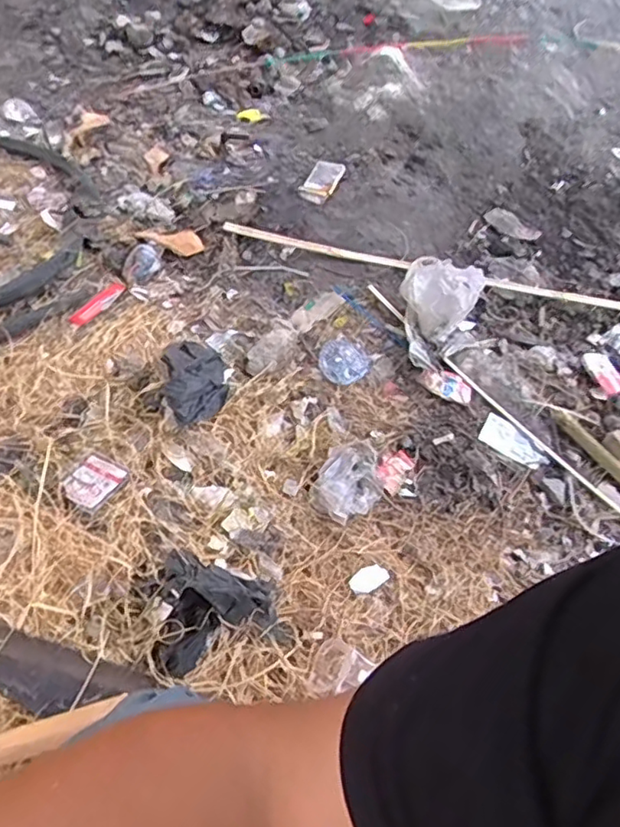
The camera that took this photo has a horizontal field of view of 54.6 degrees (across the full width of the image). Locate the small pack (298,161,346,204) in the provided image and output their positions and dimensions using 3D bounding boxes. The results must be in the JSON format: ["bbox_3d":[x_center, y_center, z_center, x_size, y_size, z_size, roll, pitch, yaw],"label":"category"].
[{"bbox_3d":[0.027,-0.525,1.353,0.080,0.020,0.127,22,57,10],"label":"small pack"}]

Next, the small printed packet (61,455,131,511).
[{"bbox_3d":[-0.310,0.098,0.865,0.067,0.013,0.078,26,58,13],"label":"small printed packet"}]

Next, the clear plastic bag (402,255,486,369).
[{"bbox_3d":[0.232,-0.215,1.130,0.145,0.079,0.287,23,57,11],"label":"clear plastic bag"}]

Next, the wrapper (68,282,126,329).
[{"bbox_3d":[-0.393,-0.204,1.111,0.032,0.014,0.129,23,57,11],"label":"wrapper"}]

